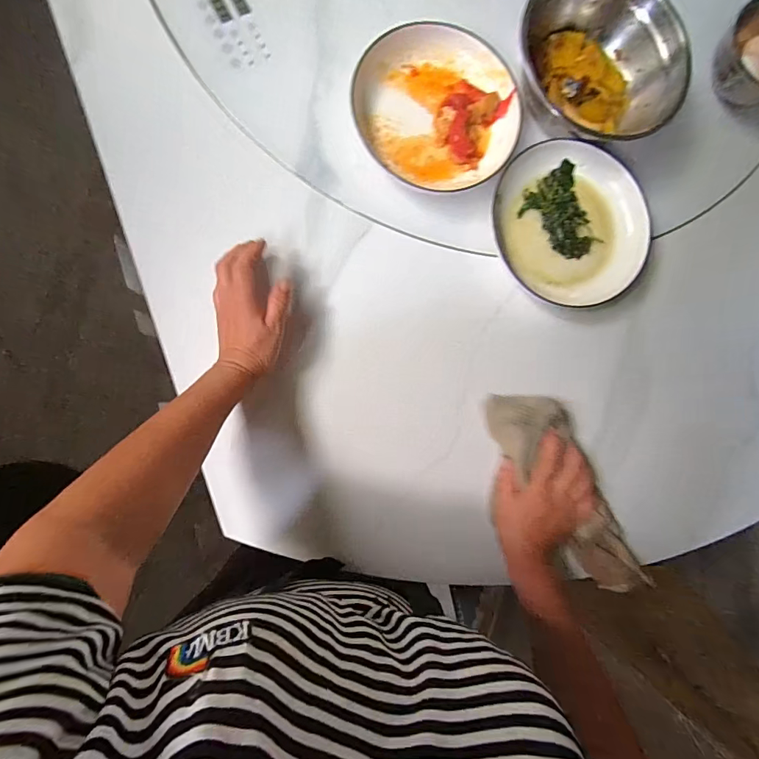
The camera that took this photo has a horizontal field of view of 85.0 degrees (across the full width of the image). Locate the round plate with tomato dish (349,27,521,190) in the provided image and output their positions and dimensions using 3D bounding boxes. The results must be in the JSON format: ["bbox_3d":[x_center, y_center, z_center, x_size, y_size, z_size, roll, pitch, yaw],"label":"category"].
[{"bbox_3d":[0.067,-0.325,0.502,0.198,0.033,0.197,0,87,-8],"label":"round plate with tomato dish"}]

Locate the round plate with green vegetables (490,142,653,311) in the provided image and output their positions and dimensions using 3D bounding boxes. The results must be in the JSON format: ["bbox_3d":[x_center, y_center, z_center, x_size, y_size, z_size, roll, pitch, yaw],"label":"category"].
[{"bbox_3d":[0.237,-0.195,0.518,0.206,0.034,0.204,0,87,-8],"label":"round plate with green vegetables"}]

